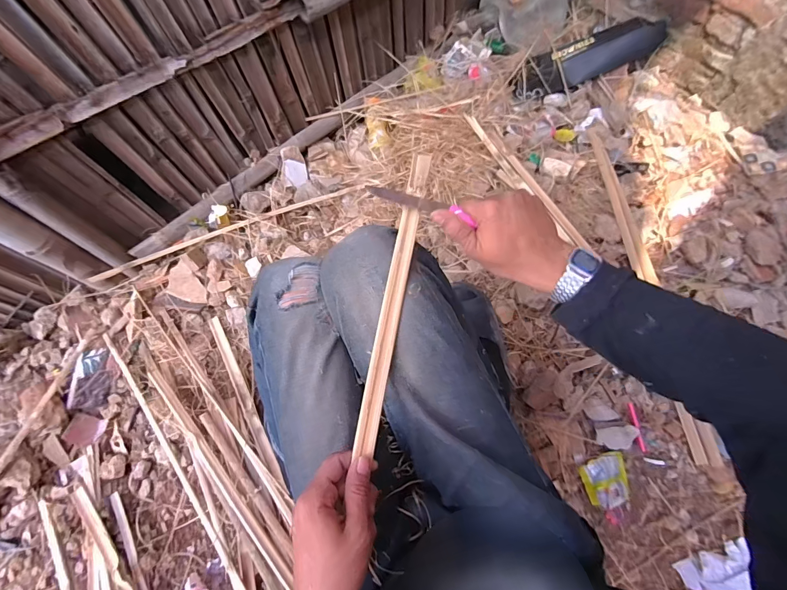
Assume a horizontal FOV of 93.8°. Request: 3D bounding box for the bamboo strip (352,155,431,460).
[{"bbox_3d":[0.000,0.001,0.388,0.018,0.006,0.317,11,82,7],"label":"bamboo strip"}]

